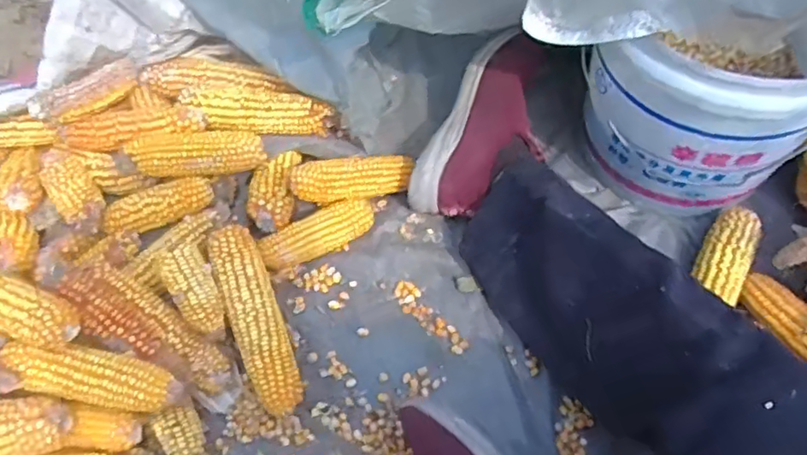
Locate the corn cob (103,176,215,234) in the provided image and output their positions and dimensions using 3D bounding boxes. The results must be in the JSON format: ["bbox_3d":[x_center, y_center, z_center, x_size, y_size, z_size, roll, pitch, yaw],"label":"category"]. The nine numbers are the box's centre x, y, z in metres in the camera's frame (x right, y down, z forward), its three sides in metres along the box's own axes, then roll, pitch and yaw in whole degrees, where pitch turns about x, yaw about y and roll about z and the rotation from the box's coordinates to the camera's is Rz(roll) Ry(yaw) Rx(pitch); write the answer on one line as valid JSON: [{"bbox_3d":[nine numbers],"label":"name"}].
[{"bbox_3d":[-0.273,-0.024,0.690,0.123,0.033,0.037,-16,61,-7],"label":"corn cob"}]

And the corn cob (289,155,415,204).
[{"bbox_3d":[-0.057,-0.057,0.711,0.144,0.034,0.045,-9,58,-29],"label":"corn cob"}]

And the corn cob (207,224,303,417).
[{"bbox_3d":[-0.153,0.094,0.649,0.055,0.060,0.206,-20,62,-9],"label":"corn cob"}]

